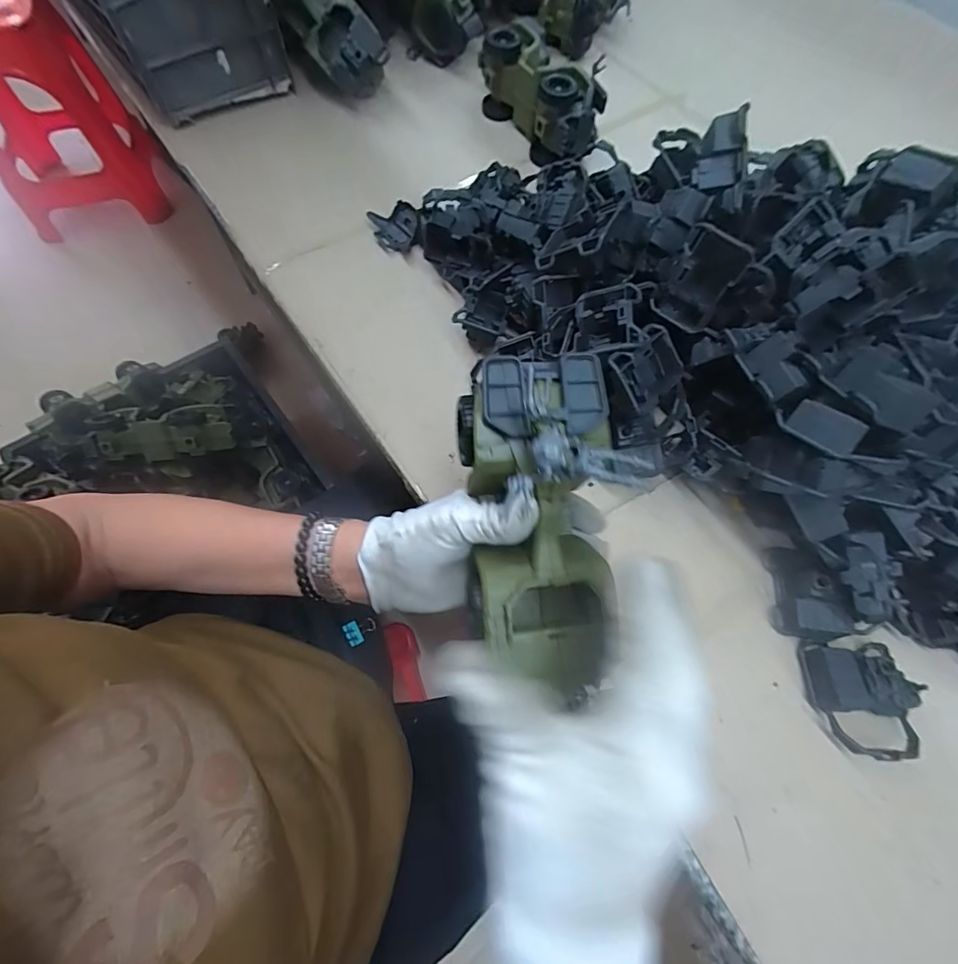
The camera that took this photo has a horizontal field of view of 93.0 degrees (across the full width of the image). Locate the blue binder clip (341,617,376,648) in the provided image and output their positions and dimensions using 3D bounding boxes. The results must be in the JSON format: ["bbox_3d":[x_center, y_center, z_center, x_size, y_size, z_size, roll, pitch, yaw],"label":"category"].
[{"bbox_3d":[-0.103,0.129,0.393,0.028,0.016,0.021,-20,69,-10],"label":"blue binder clip"}]

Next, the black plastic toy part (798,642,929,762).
[{"bbox_3d":[0.270,0.152,0.319,0.068,0.035,0.072,-1,66,-3],"label":"black plastic toy part"}]

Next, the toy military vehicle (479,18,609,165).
[{"bbox_3d":[0.087,-0.482,0.566,0.101,0.079,0.178,-27,70,-13],"label":"toy military vehicle"}]

